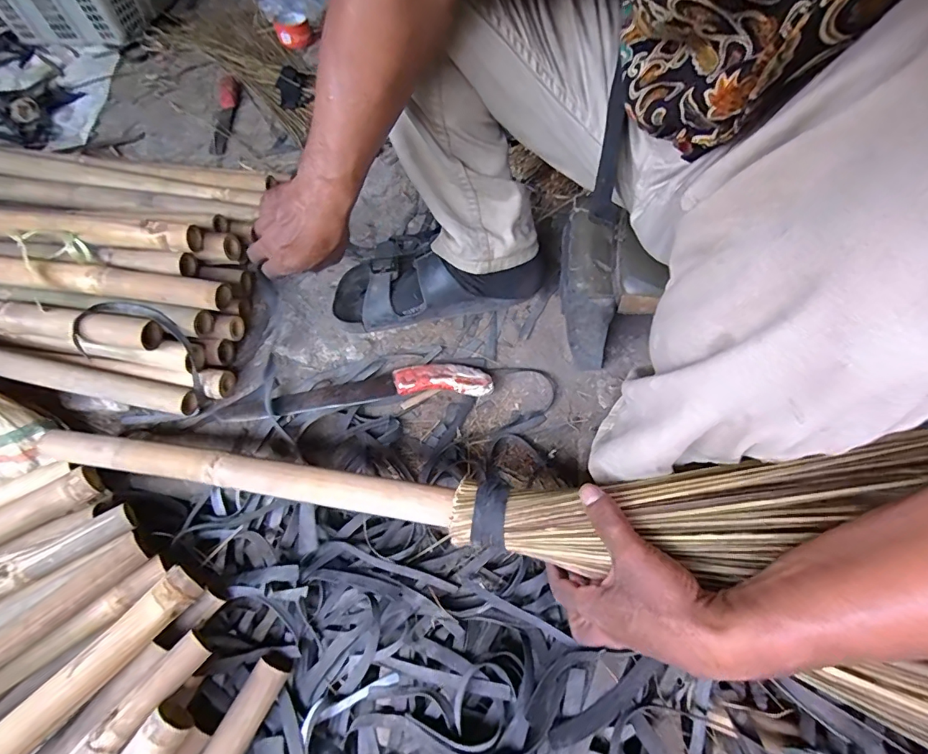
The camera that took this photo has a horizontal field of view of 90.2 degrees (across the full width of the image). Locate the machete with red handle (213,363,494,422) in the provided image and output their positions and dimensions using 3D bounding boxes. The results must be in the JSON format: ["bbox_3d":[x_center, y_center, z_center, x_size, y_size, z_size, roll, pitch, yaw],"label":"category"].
[{"bbox_3d":[-0.139,0.019,0.606,0.344,0.024,0.054,-7,58,-1],"label":"machete with red handle"}]

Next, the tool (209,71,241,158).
[{"bbox_3d":[-0.498,-0.559,0.964,0.051,0.024,0.302,-10,58,-3],"label":"tool"}]

